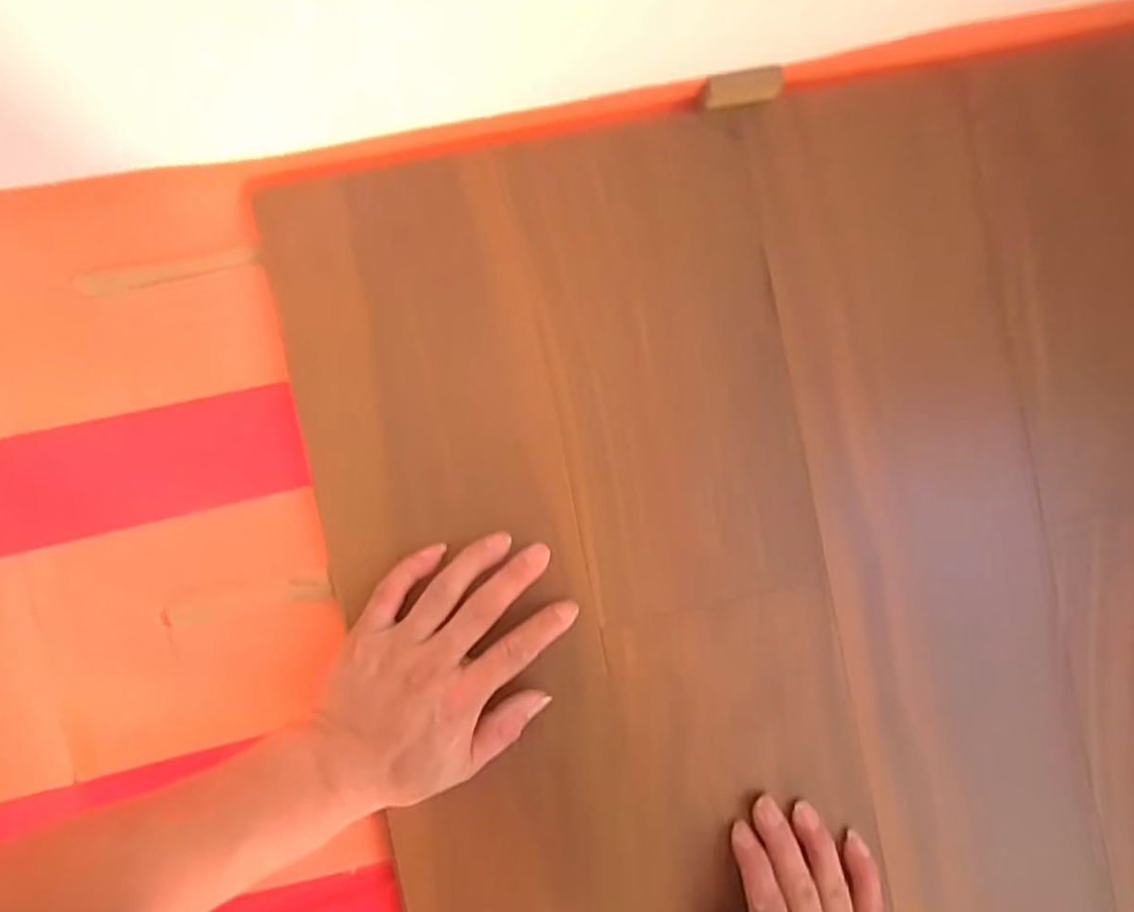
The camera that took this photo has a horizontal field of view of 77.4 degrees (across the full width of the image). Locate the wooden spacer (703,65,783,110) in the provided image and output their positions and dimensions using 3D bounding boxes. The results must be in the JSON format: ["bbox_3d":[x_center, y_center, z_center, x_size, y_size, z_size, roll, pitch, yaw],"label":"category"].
[{"bbox_3d":[0.112,-0.232,0.446,0.048,0.015,0.017,-9,91,-5],"label":"wooden spacer"}]

